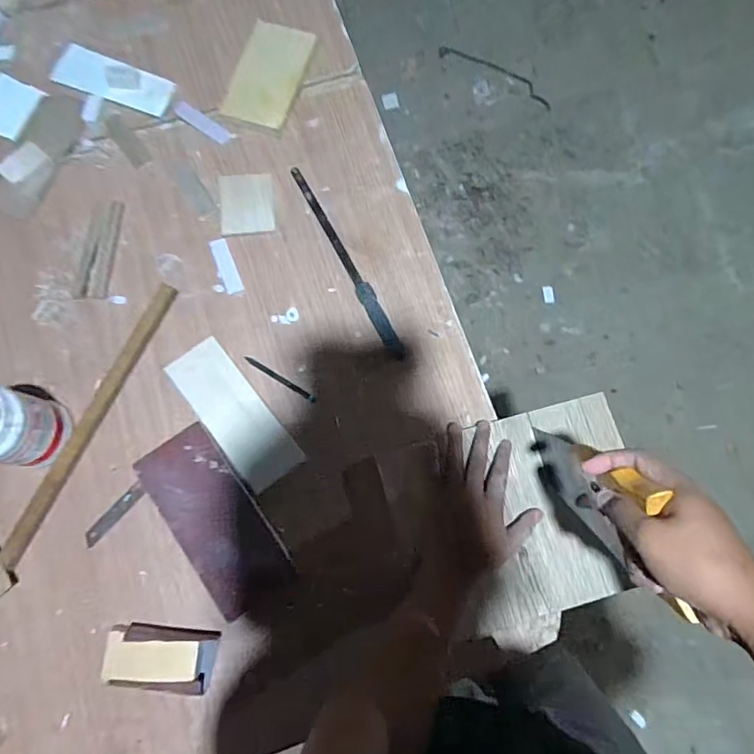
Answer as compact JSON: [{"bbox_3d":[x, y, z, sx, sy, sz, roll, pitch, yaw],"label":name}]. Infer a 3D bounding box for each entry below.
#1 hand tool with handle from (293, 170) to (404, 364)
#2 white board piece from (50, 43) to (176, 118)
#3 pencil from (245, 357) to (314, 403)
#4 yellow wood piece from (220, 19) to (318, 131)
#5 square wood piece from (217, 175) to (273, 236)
[{"bbox_3d":[-0.041,-0.154,0.659,0.022,0.015,0.299,-28,80,-9],"label":"hand tool with handle"},{"bbox_3d":[-0.371,-0.416,0.707,0.165,0.011,0.065,22,77,2],"label":"white board piece"},{"bbox_3d":[-0.118,0.002,0.612,0.096,0.004,0.007,32,77,4],"label":"pencil"},{"bbox_3d":[-0.150,-0.421,0.705,0.088,0.008,0.156,18,77,1],"label":"yellow wood piece"},{"bbox_3d":[-0.174,-0.232,0.676,0.070,0.005,0.091,-6,77,-4],"label":"square wood piece"}]

